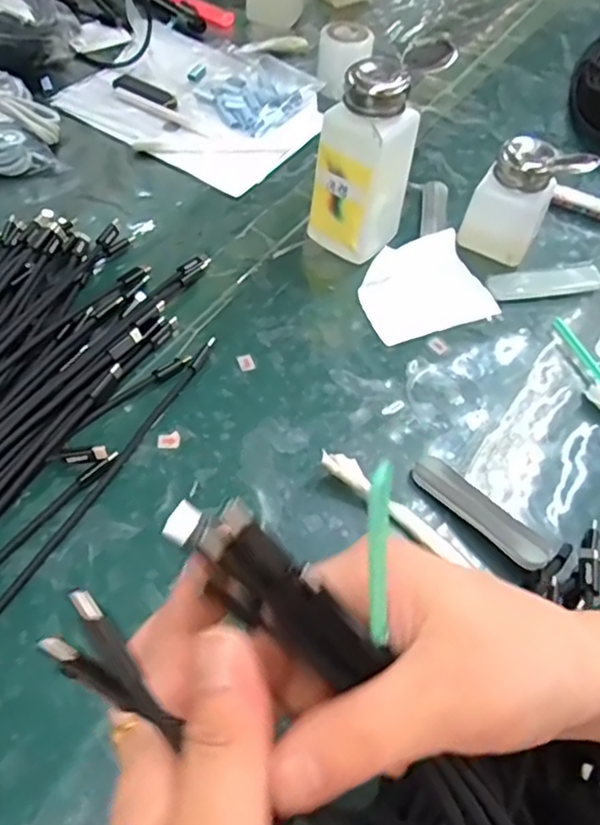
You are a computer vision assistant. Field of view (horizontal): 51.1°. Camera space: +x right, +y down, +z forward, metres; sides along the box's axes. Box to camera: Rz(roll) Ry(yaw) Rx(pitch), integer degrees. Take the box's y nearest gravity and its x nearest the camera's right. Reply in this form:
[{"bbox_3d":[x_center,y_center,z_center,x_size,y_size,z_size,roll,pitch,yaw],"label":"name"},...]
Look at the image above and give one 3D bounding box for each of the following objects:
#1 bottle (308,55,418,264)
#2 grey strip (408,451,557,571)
[{"bbox_3d":[0.045,-0.168,0.429,0.051,0.125,0.053,36,59,20],"label":"bottle"},{"bbox_3d":[0.098,0.053,0.343,0.020,0.005,0.085,-37,58,-25],"label":"grey strip"}]

